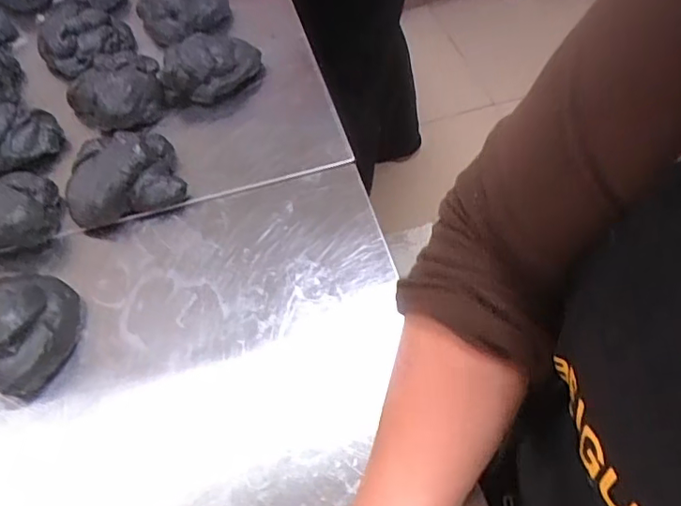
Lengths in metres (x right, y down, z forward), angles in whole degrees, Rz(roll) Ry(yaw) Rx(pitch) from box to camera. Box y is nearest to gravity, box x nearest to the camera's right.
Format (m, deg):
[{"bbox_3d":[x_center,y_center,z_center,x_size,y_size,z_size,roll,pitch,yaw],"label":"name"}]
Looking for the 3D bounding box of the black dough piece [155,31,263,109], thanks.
[{"bbox_3d":[-0.136,-0.196,0.600,0.106,0.050,0.065,-14,55,-5],"label":"black dough piece"}]

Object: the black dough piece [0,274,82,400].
[{"bbox_3d":[-0.254,0.053,0.444,0.103,0.040,0.090,20,60,18],"label":"black dough piece"}]

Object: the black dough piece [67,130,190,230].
[{"bbox_3d":[-0.199,-0.073,0.526,0.096,0.042,0.089,-3,55,4],"label":"black dough piece"}]

